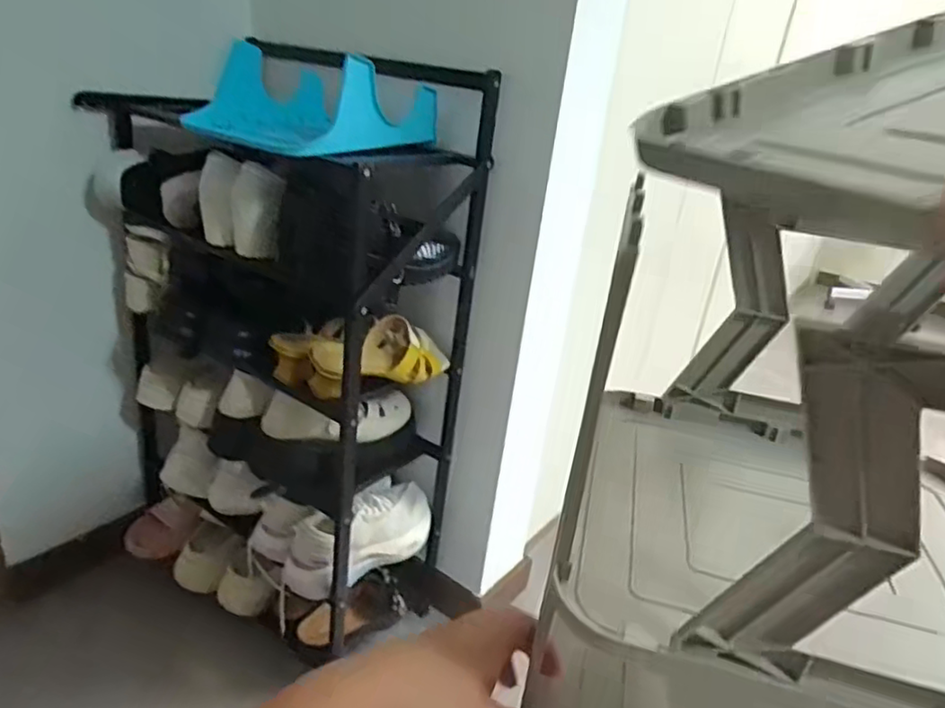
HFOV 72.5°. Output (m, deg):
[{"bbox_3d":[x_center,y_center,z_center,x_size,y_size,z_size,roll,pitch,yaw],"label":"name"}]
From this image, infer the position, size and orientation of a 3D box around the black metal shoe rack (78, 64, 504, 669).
[{"bbox_3d":[-0.286,-0.001,0.963,0.495,0.774,0.288,22,28,28],"label":"black metal shoe rack"}]

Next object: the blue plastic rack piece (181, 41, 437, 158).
[{"bbox_3d":[-0.187,-0.305,0.778,0.197,0.094,0.236,22,29,30],"label":"blue plastic rack piece"}]

